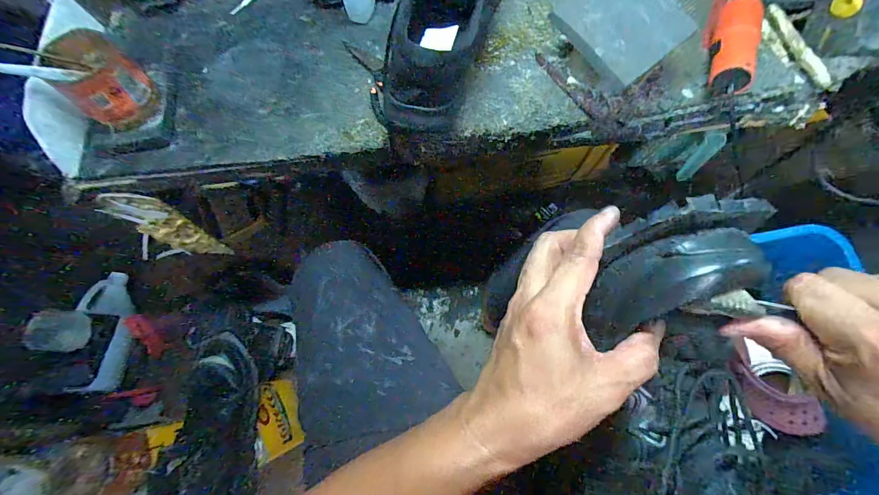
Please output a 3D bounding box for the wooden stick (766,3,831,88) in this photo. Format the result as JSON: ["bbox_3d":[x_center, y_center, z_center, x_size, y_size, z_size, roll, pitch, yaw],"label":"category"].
[{"bbox_3d":[0.440,-0.249,0.456,0.013,0.013,0.121,-20,74,-4],"label":"wooden stick"}]

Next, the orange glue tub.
[{"bbox_3d":[-0.361,-0.181,0.402,0.079,0.079,0.073,-1,74,2],"label":"orange glue tub"}]

